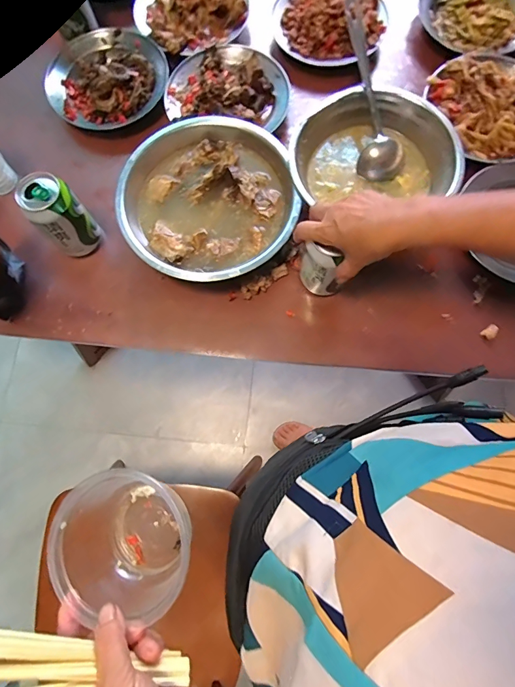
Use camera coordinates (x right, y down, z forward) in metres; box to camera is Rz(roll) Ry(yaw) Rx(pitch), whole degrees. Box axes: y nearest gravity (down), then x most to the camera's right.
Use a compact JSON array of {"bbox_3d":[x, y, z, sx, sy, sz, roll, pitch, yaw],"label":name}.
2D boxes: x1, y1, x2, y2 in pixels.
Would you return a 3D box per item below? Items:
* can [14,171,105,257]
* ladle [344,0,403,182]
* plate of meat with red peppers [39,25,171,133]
[{"bbox_3d":[-0.261,-0.166,0.525,0.066,0.103,0.066,0,76,1],"label":"can"},{"bbox_3d":[0.155,-0.373,0.573,0.066,0.041,0.270,-13,91,-2],"label":"ladle"},{"bbox_3d":[-0.239,-0.429,0.625,0.181,0.039,0.189,0,76,1],"label":"plate of meat with red peppers"}]

